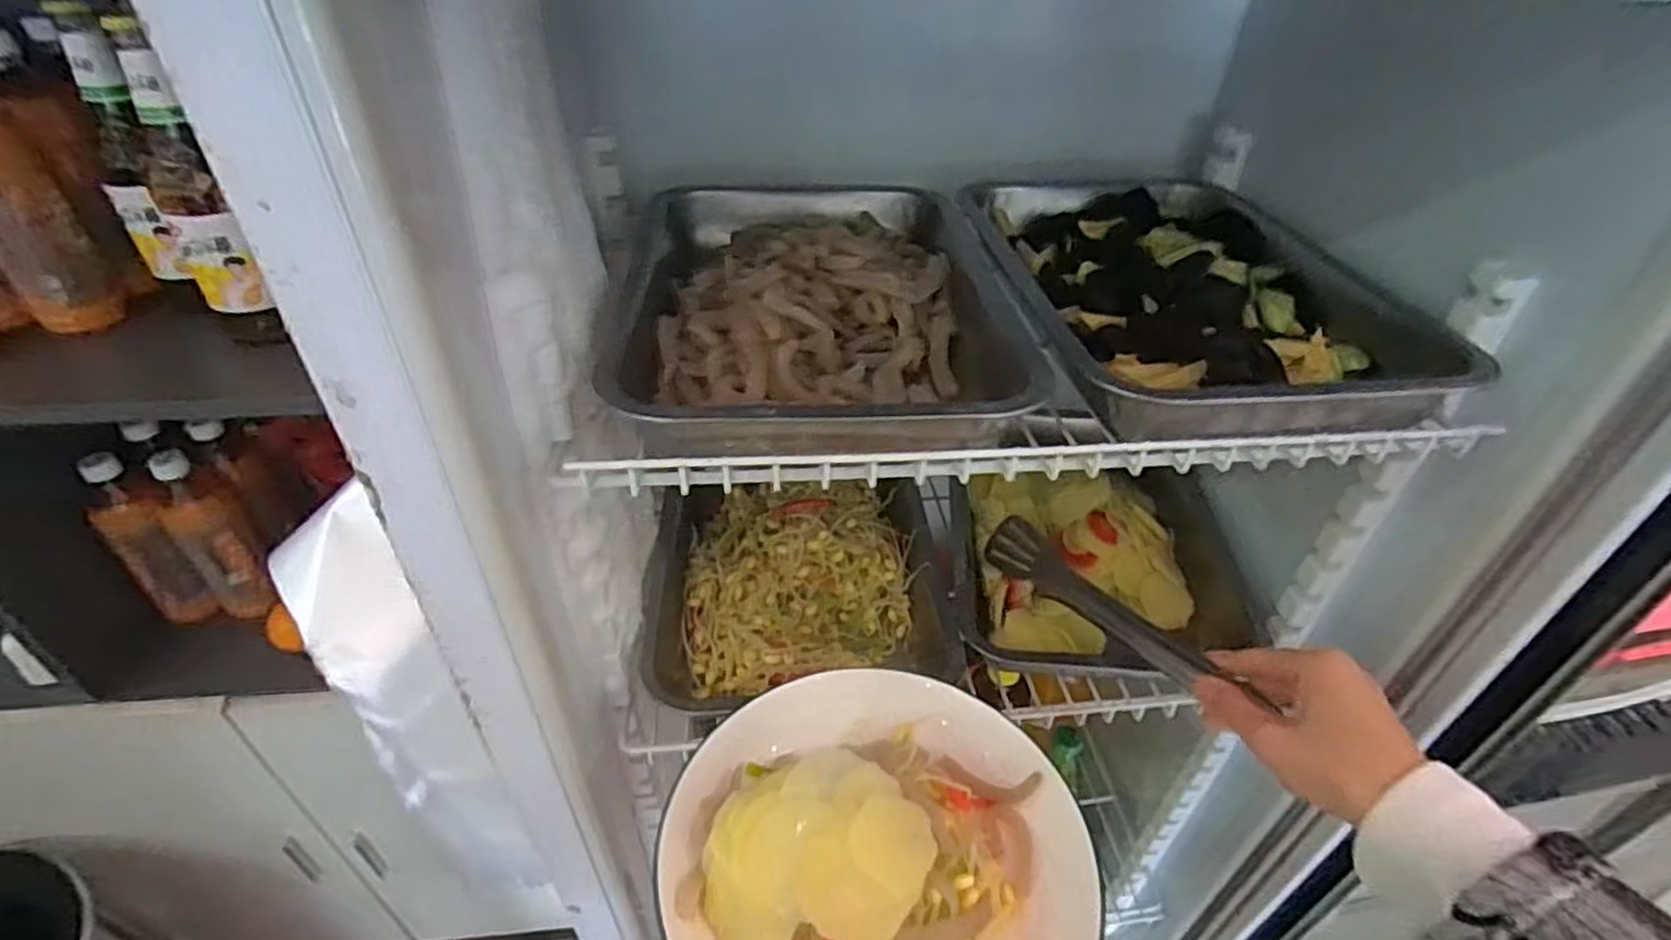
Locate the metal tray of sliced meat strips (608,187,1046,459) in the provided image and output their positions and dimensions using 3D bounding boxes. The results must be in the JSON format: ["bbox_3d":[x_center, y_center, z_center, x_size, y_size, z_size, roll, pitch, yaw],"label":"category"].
[{"bbox_3d":[-0.014,-0.105,0.461,0.216,0.044,0.306,1,38,-3],"label":"metal tray of sliced meat strips"}]

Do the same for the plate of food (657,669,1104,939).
[{"bbox_3d":[0.021,0.171,0.363,0.196,0.061,0.191,2,38,-2],"label":"plate of food"}]

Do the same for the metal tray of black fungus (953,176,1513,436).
[{"bbox_3d":[0.207,-0.124,0.490,0.217,0.041,0.319,-4,39,-9],"label":"metal tray of black fungus"}]

